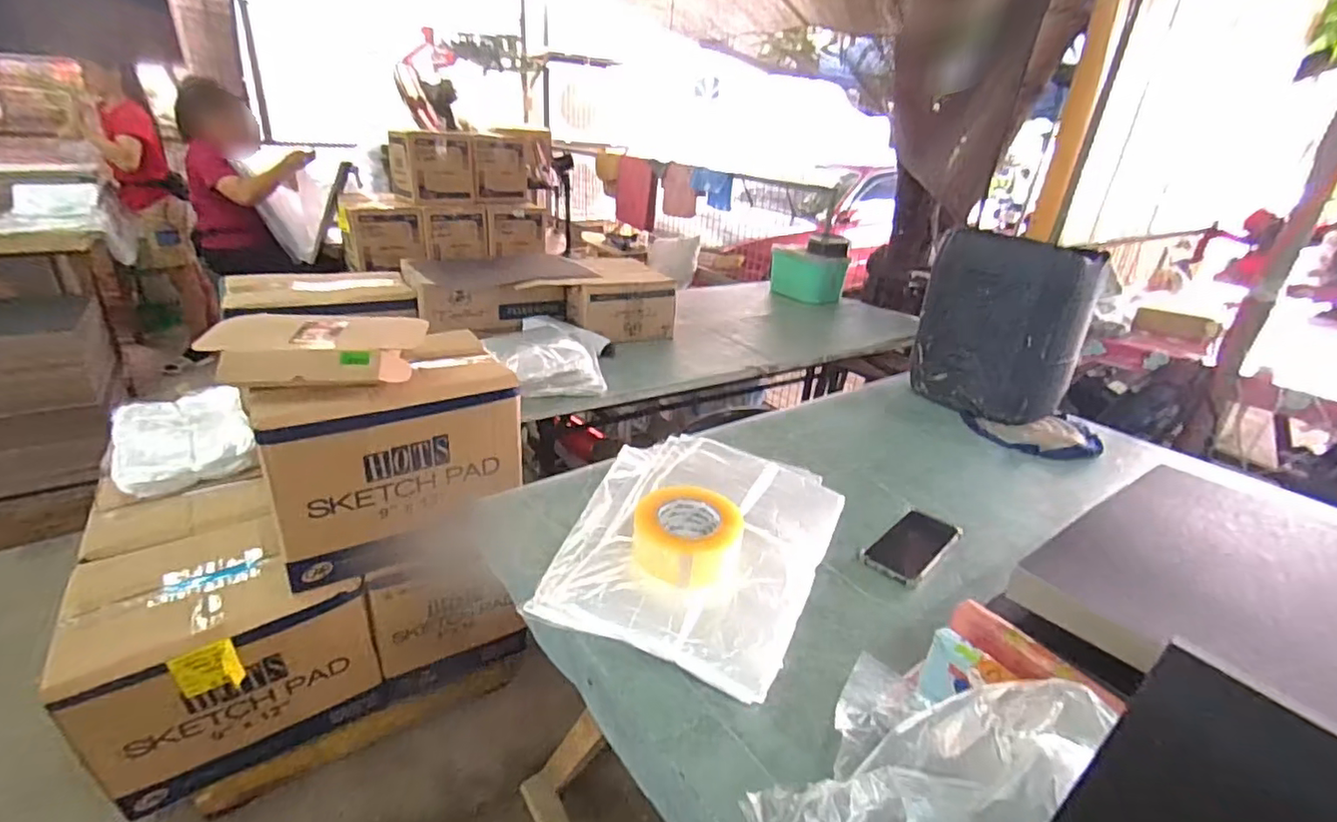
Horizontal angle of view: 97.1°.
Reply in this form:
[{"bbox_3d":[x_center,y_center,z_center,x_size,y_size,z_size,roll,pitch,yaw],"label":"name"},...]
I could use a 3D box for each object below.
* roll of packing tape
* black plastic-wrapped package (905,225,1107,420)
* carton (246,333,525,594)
[{"bbox_3d":[0.023,0.154,0.737,0.133,0.055,0.134,3,26,-2],"label":"roll of packing tape"},{"bbox_3d":[0.702,-0.184,1.273,0.311,0.375,0.107,24,30,40],"label":"black plastic-wrapped package"},{"bbox_3d":[-0.617,0.105,1.344,0.495,0.422,0.301,-13,30,-31],"label":"carton"}]

